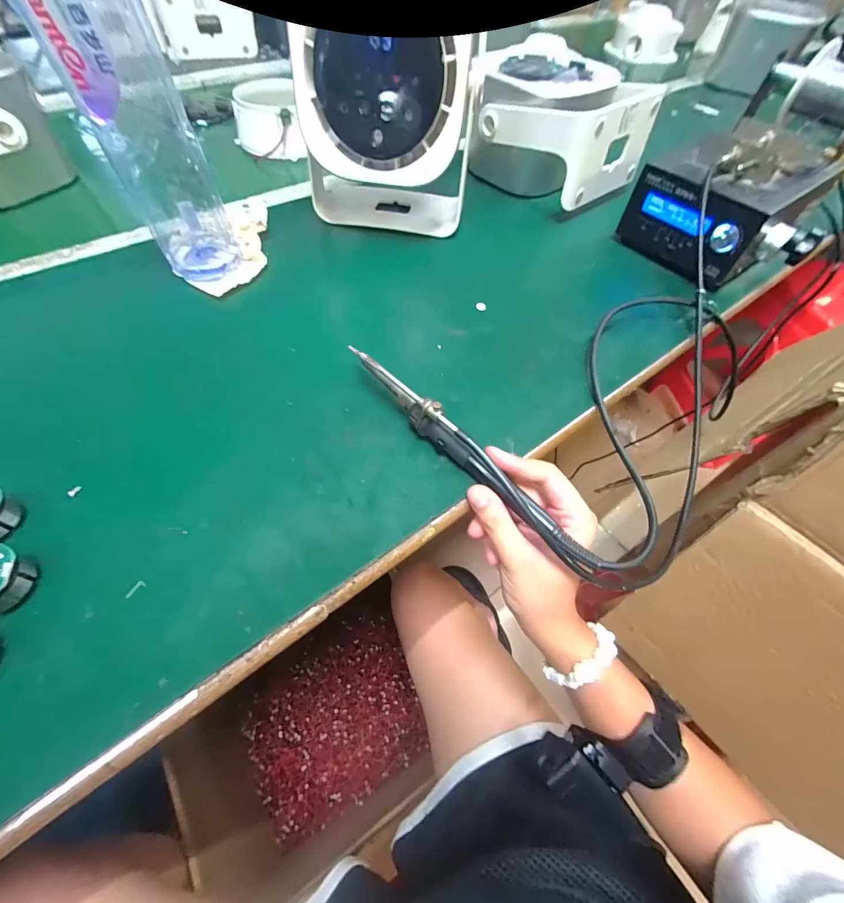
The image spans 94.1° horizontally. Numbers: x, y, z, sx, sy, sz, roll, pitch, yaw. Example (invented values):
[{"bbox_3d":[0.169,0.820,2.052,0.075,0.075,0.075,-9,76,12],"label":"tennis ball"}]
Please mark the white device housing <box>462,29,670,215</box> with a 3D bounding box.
[{"bbox_3d":[0.158,-0.365,0.454,0.146,0.106,0.161,-37,66,-26],"label":"white device housing"}]

